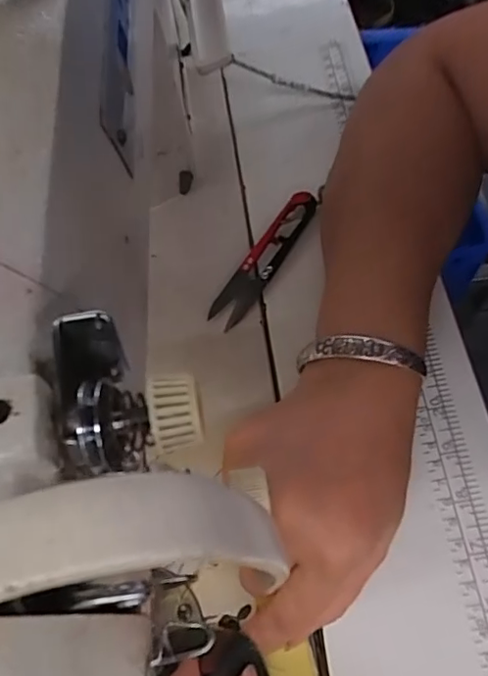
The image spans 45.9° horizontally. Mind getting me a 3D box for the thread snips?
[{"bbox_3d":[0.014,-0.052,0.365,0.020,0.012,0.105,29,69,17],"label":"thread snips"}]

